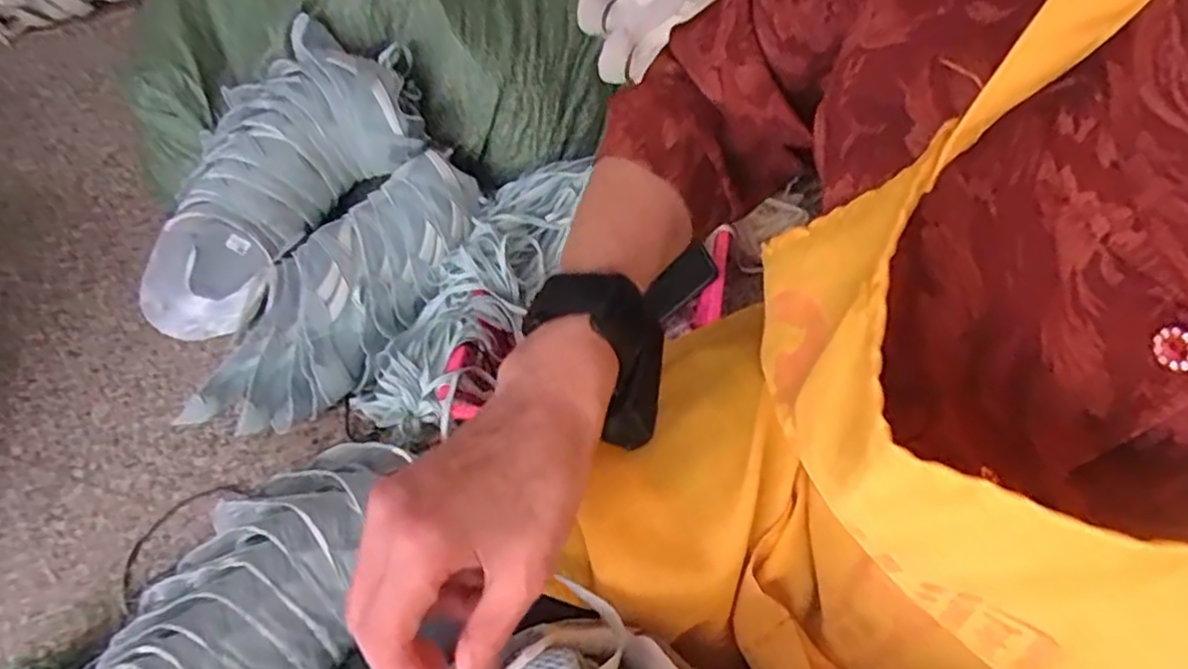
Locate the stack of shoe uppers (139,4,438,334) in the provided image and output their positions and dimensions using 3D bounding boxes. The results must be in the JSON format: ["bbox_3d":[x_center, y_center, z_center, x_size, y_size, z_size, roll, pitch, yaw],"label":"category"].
[{"bbox_3d":[-0.435,-0.187,0.945,0.495,0.165,0.148,-45,60,12],"label":"stack of shoe uppers"}]

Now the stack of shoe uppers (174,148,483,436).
[{"bbox_3d":[-0.323,-0.057,0.909,0.151,0.119,0.447,34,78,23],"label":"stack of shoe uppers"}]

